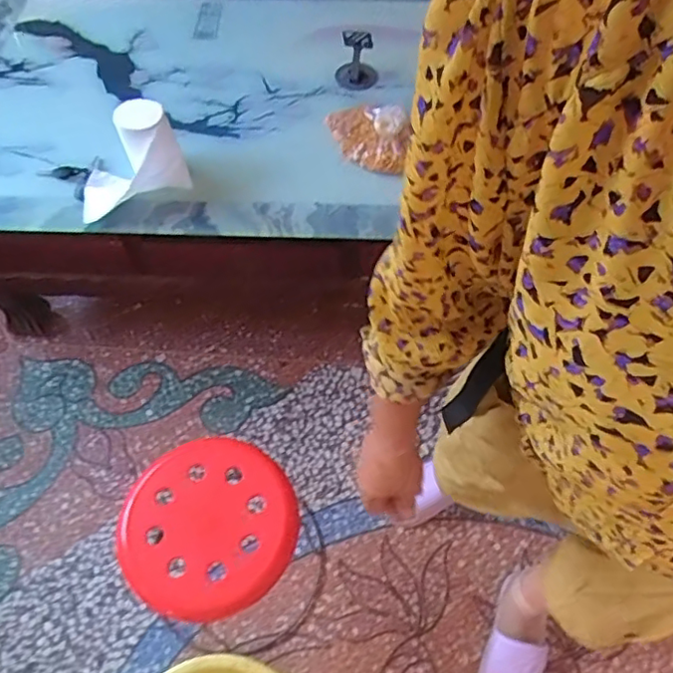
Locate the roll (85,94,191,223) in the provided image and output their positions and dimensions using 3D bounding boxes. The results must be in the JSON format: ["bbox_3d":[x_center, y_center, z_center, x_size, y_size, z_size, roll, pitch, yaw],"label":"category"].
[{"bbox_3d":[-0.376,-0.313,1.066,0.202,0.137,0.110,-23,61,-12],"label":"roll"}]

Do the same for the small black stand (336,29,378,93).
[{"bbox_3d":[0.043,-0.577,1.247,0.088,0.090,0.095,2,59,3],"label":"small black stand"}]

